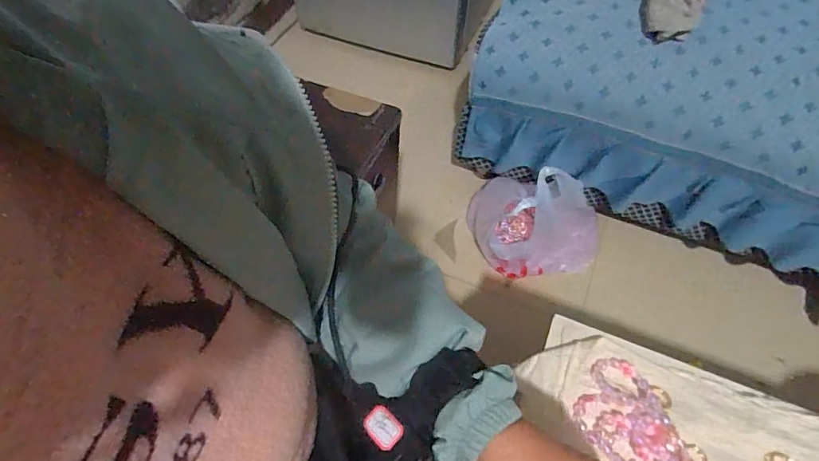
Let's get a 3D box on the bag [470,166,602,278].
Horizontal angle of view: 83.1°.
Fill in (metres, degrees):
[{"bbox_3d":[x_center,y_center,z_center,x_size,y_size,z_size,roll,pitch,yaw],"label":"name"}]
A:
[{"bbox_3d":[0.279,-0.028,1.002,0.300,0.291,0.190,16,59,11],"label":"bag"}]

